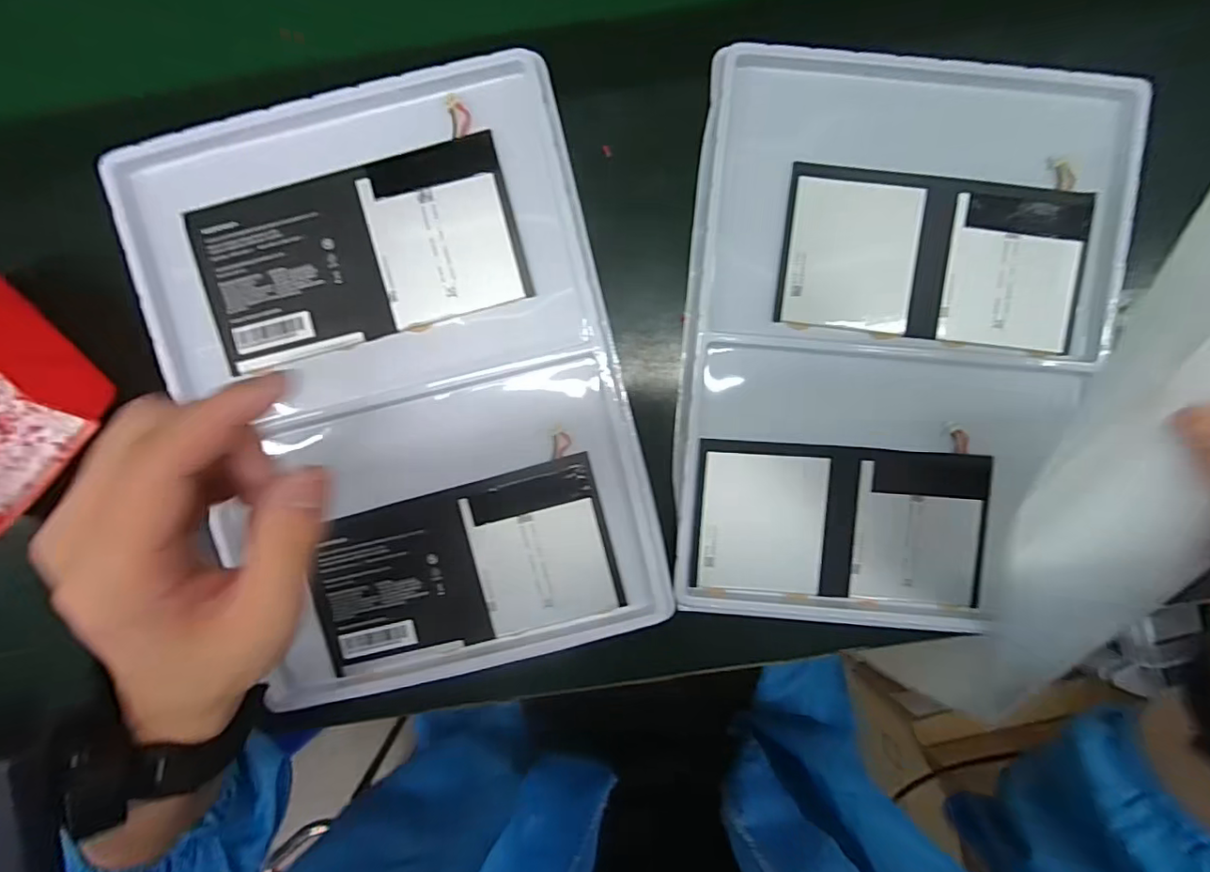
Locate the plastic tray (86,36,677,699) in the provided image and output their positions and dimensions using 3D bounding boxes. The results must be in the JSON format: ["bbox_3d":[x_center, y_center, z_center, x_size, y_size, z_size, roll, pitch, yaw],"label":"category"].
[{"bbox_3d":[-0.108,-0.036,0.318,0.252,0.034,0.313,-15,93,2],"label":"plastic tray"}]

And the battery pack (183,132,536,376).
[{"bbox_3d":[-0.134,-0.099,0.305,0.171,0.004,0.090,-15,93,2],"label":"battery pack"}]

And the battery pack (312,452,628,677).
[{"bbox_3d":[-0.081,0.076,0.319,0.168,0.007,0.091,-15,93,2],"label":"battery pack"}]

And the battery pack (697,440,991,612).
[{"bbox_3d":[0.141,0.053,0.337,0.170,0.007,0.091,3,93,1],"label":"battery pack"}]

